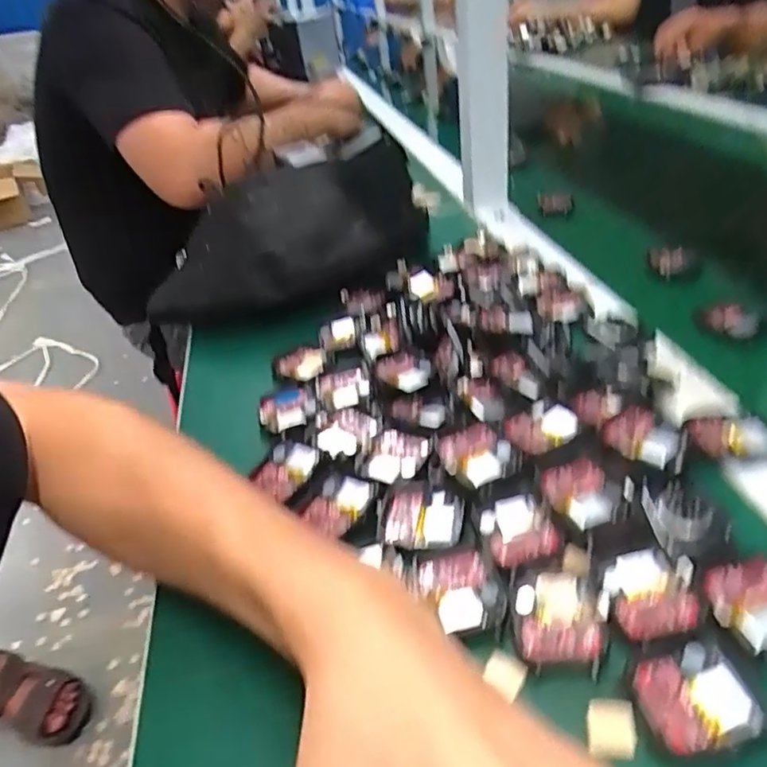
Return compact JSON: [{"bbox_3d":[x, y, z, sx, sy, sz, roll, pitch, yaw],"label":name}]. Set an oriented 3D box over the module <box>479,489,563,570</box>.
[{"bbox_3d":[0.065,0.071,0.299,0.032,0.009,0.037,-12,35,-6],"label":"module"}]

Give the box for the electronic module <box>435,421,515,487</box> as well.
[{"bbox_3d":[0.049,0.039,0.329,0.035,0.010,0.035,-20,37,-17],"label":"electronic module"}]

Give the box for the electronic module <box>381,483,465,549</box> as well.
[{"bbox_3d":[0.020,0.066,0.314,0.040,0.006,0.042,-1,35,9],"label":"electronic module"}]

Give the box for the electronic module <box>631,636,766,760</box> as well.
[{"bbox_3d":[0.116,0.114,0.225,0.041,0.005,0.036,-12,36,-7],"label":"electronic module"}]

